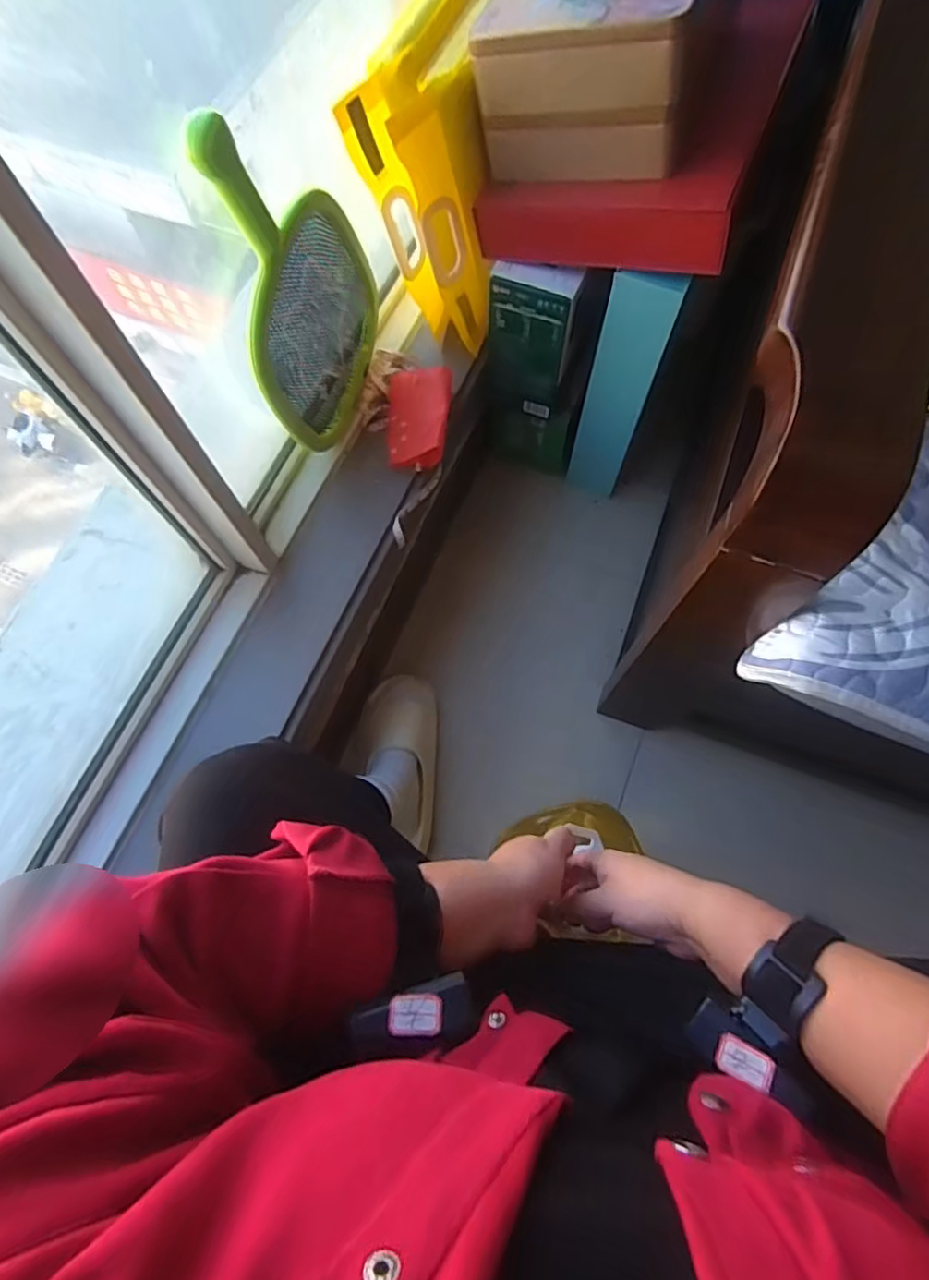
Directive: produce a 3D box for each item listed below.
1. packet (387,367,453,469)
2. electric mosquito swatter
[{"bbox_3d":[-0.058,-0.288,0.788,0.076,0.034,0.131,3,70,3],"label":"packet"},{"bbox_3d":[-0.166,-0.365,0.644,0.046,0.340,0.236,13,71,6],"label":"electric mosquito swatter"}]

